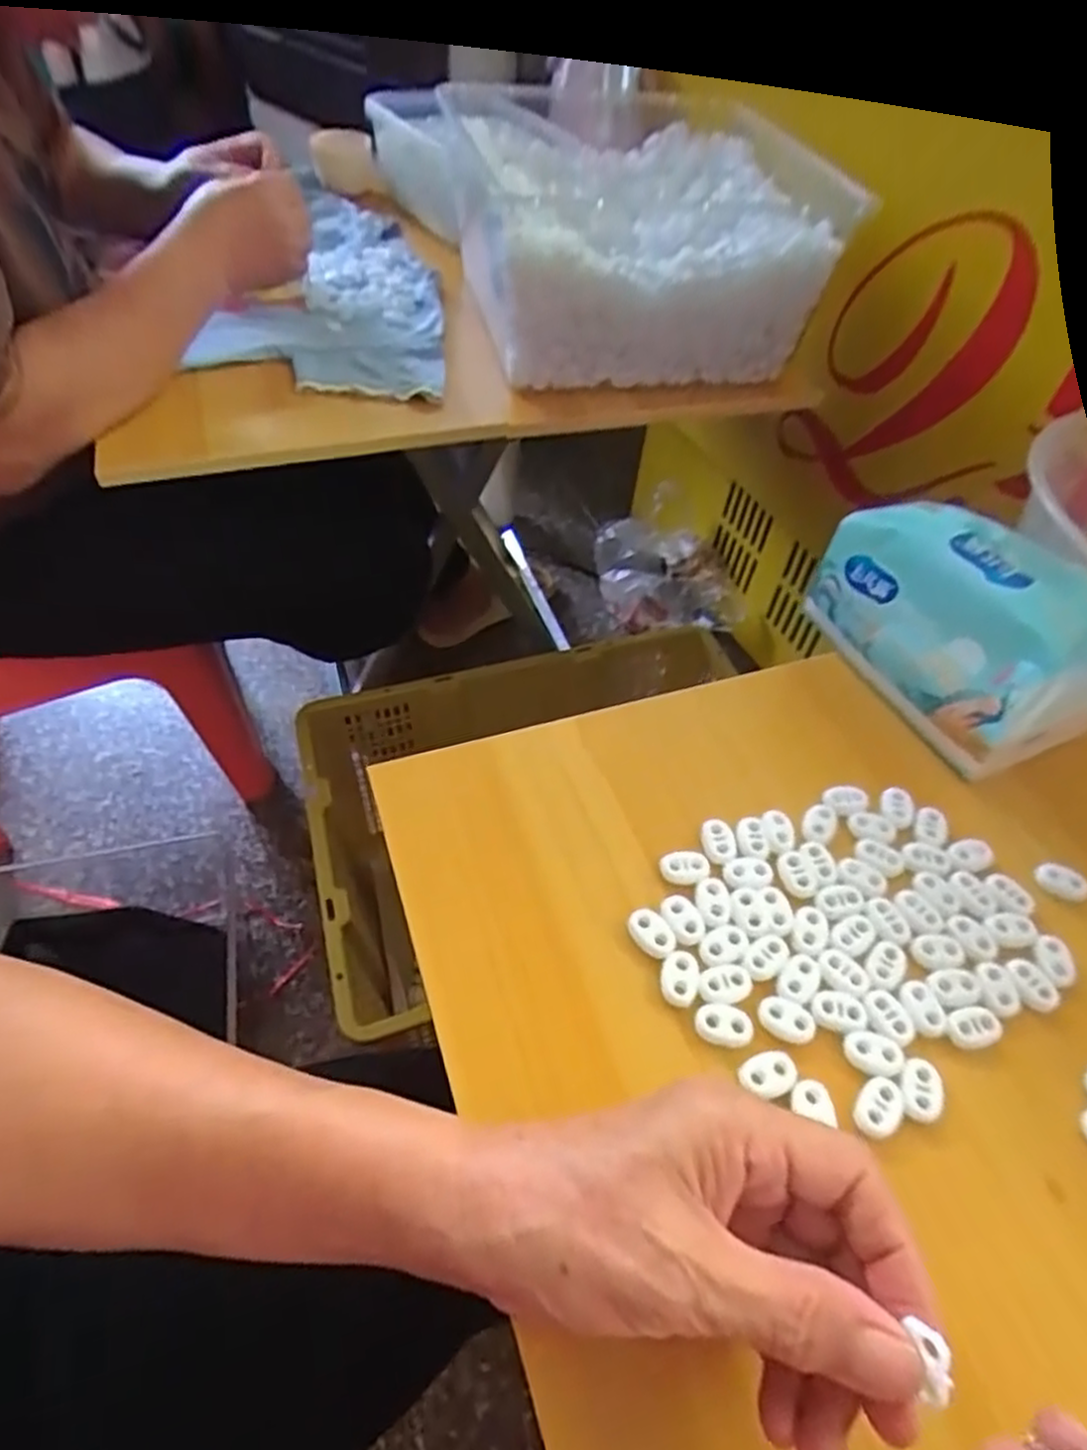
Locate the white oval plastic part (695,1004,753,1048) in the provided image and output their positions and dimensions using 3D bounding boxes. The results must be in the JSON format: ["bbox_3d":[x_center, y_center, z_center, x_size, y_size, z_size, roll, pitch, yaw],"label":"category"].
[{"bbox_3d":[0.072,0.120,0.294,0.022,0.004,0.015,5,52,-1],"label":"white oval plastic part"}]

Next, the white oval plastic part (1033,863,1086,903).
[{"bbox_3d":[0.245,0.074,0.347,0.023,0.007,0.014,14,52,6],"label":"white oval plastic part"}]

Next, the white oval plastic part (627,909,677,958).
[{"bbox_3d":[0.047,0.090,0.317,0.015,0.005,0.022,-30,60,-25],"label":"white oval plastic part"}]

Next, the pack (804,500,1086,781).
[{"bbox_3d":[0.231,-0.056,0.396,0.105,0.083,0.139,-12,53,-13],"label":"pack"}]

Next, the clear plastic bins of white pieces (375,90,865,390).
[{"bbox_3d":[0.062,-0.455,0.674,0.278,0.138,0.344,-13,54,-14],"label":"clear plastic bins of white pieces"}]

